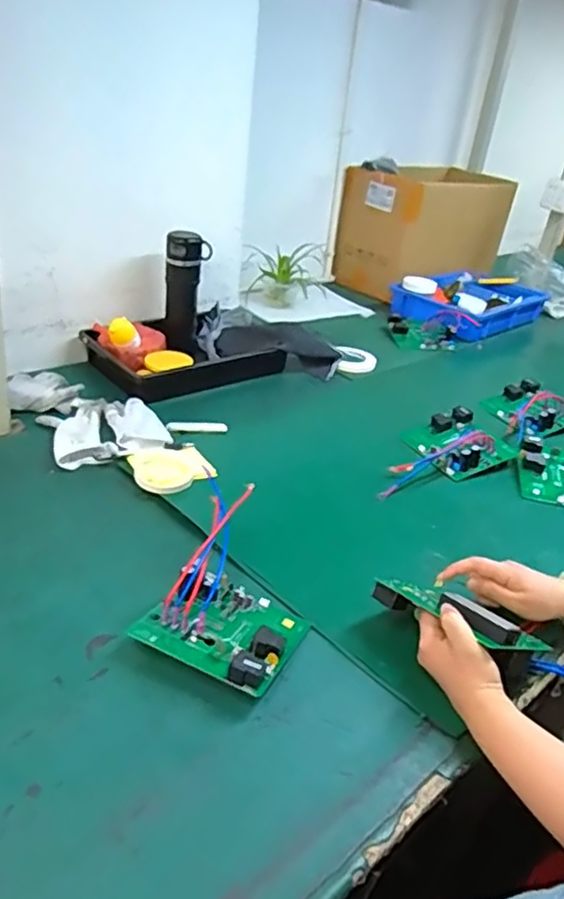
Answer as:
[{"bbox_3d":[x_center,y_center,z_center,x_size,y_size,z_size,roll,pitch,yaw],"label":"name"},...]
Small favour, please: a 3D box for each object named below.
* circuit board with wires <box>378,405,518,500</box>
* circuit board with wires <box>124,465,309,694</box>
[{"bbox_3d":[0.253,-0.002,1.075,0.289,0.054,0.148,-13,35,-30],"label":"circuit board with wires"},{"bbox_3d":[-0.053,0.151,0.691,0.162,0.100,0.188,18,32,18],"label":"circuit board with wires"}]

